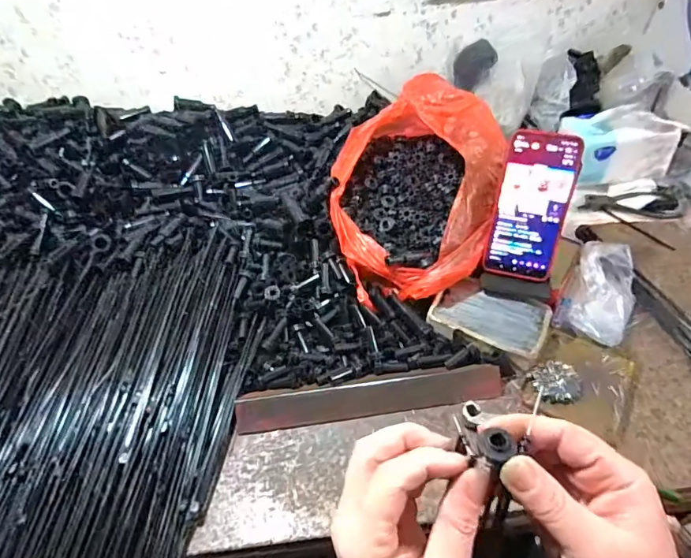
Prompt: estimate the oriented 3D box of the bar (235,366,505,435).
[{"bbox_3d":[0.027,0.129,0.494,0.287,0.023,0.037,-8,47,-2],"label":"bar"}]

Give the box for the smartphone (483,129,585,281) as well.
[{"bbox_3d":[0.213,-0.082,0.514,0.080,0.163,0.009,12,18,14],"label":"smartphone"}]

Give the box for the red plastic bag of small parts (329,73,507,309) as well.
[{"bbox_3d":[0.087,-0.118,0.577,0.203,0.137,0.280,5,54,7],"label":"red plastic bag of small parts"}]

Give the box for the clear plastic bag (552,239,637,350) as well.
[{"bbox_3d":[0.310,0.023,0.547,0.081,0.070,0.131,20,52,23],"label":"clear plastic bag"}]

